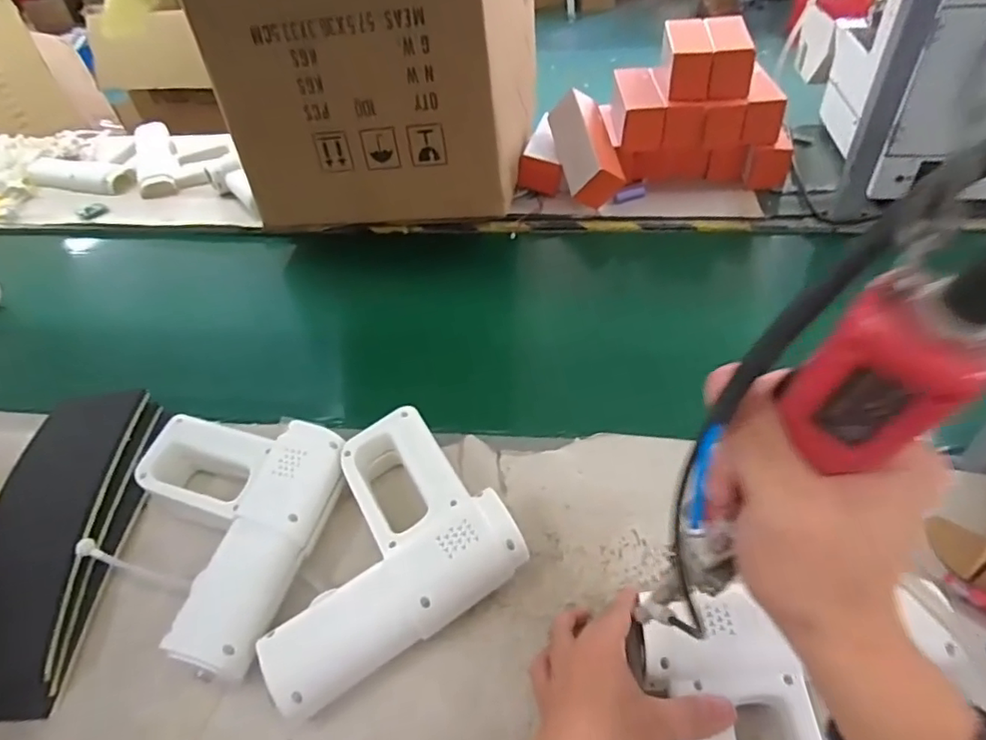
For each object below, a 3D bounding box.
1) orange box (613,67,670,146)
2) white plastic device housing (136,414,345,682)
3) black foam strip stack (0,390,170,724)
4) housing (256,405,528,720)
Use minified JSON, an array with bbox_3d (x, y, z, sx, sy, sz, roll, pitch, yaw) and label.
[{"bbox_3d":[0.228,-0.413,0.947,0.065,0.068,0.162,-1,45,6],"label":"orange box"},{"bbox_3d":[-0.248,0.144,0.527,0.190,0.070,0.213,6,47,13],"label":"white plastic device housing"},{"bbox_3d":[-0.405,0.149,0.561,0.124,0.054,0.319,-10,45,-3],"label":"black foam strip stack"},{"bbox_3d":[-0.103,0.147,0.500,0.203,0.061,0.184,-29,49,-20],"label":"housing"}]

